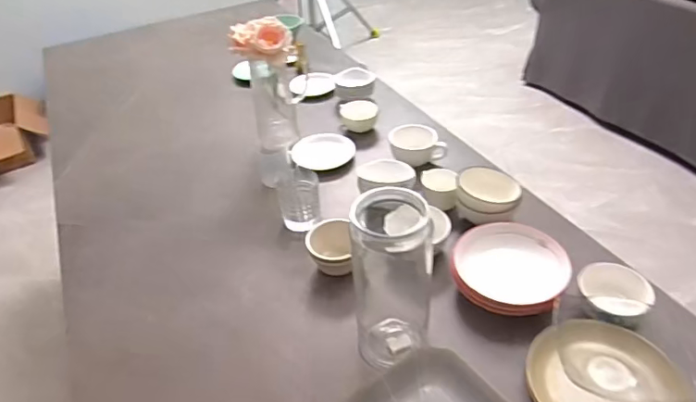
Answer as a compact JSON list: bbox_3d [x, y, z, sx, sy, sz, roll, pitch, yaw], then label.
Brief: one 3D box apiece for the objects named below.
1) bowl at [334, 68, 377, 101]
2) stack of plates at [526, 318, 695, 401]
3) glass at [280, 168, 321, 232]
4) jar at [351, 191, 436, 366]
[{"bbox_3d":[0.020,-0.311,1.358,0.108,0.055,0.083,-4,39,2],"label":"bowl"},{"bbox_3d":[0.342,0.242,0.677,0.188,0.029,0.180,-8,52,3],"label":"stack of plates"},{"bbox_3d":[-0.091,-0.001,0.988,0.077,0.083,0.076,-10,39,-5],"label":"glass"},{"bbox_3d":[0.061,0.114,0.715,0.103,0.276,0.122,-1,39,6],"label":"jar"}]

